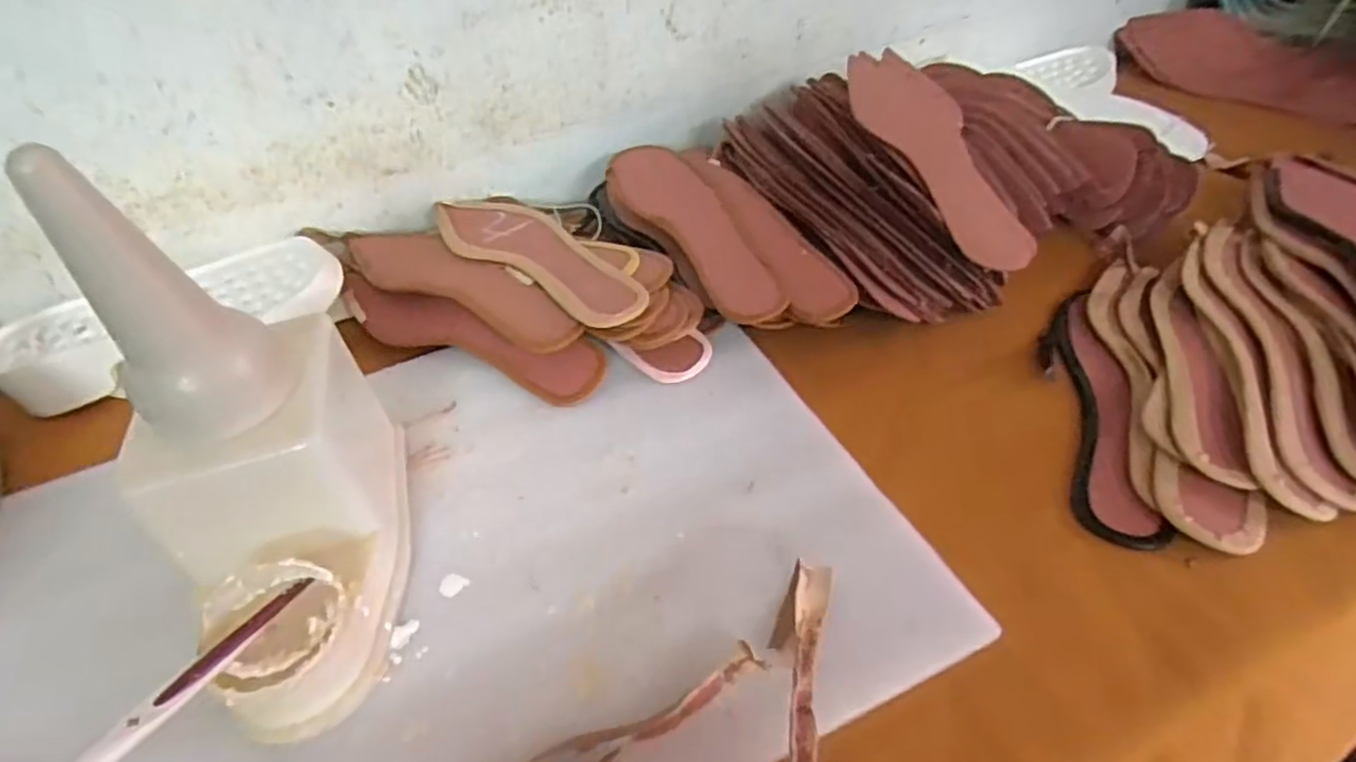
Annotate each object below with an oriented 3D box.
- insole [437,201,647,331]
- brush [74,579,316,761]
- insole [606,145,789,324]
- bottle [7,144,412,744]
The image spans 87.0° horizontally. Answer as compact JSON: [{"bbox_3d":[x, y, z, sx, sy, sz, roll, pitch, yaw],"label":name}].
[{"bbox_3d":[-0.115,-0.101,0.567,0.076,0.013,0.242,-33,49,-25],"label":"insole"},{"bbox_3d":[-0.220,0.136,0.314,0.012,0.012,0.144,7,24,14],"label":"brush"},{"bbox_3d":[0.010,-0.125,0.581,0.068,0.008,0.240,-26,54,-7],"label":"insole"},{"bbox_3d":[-0.204,0.031,0.338,0.125,0.231,0.161,-29,47,-22],"label":"bottle"}]

